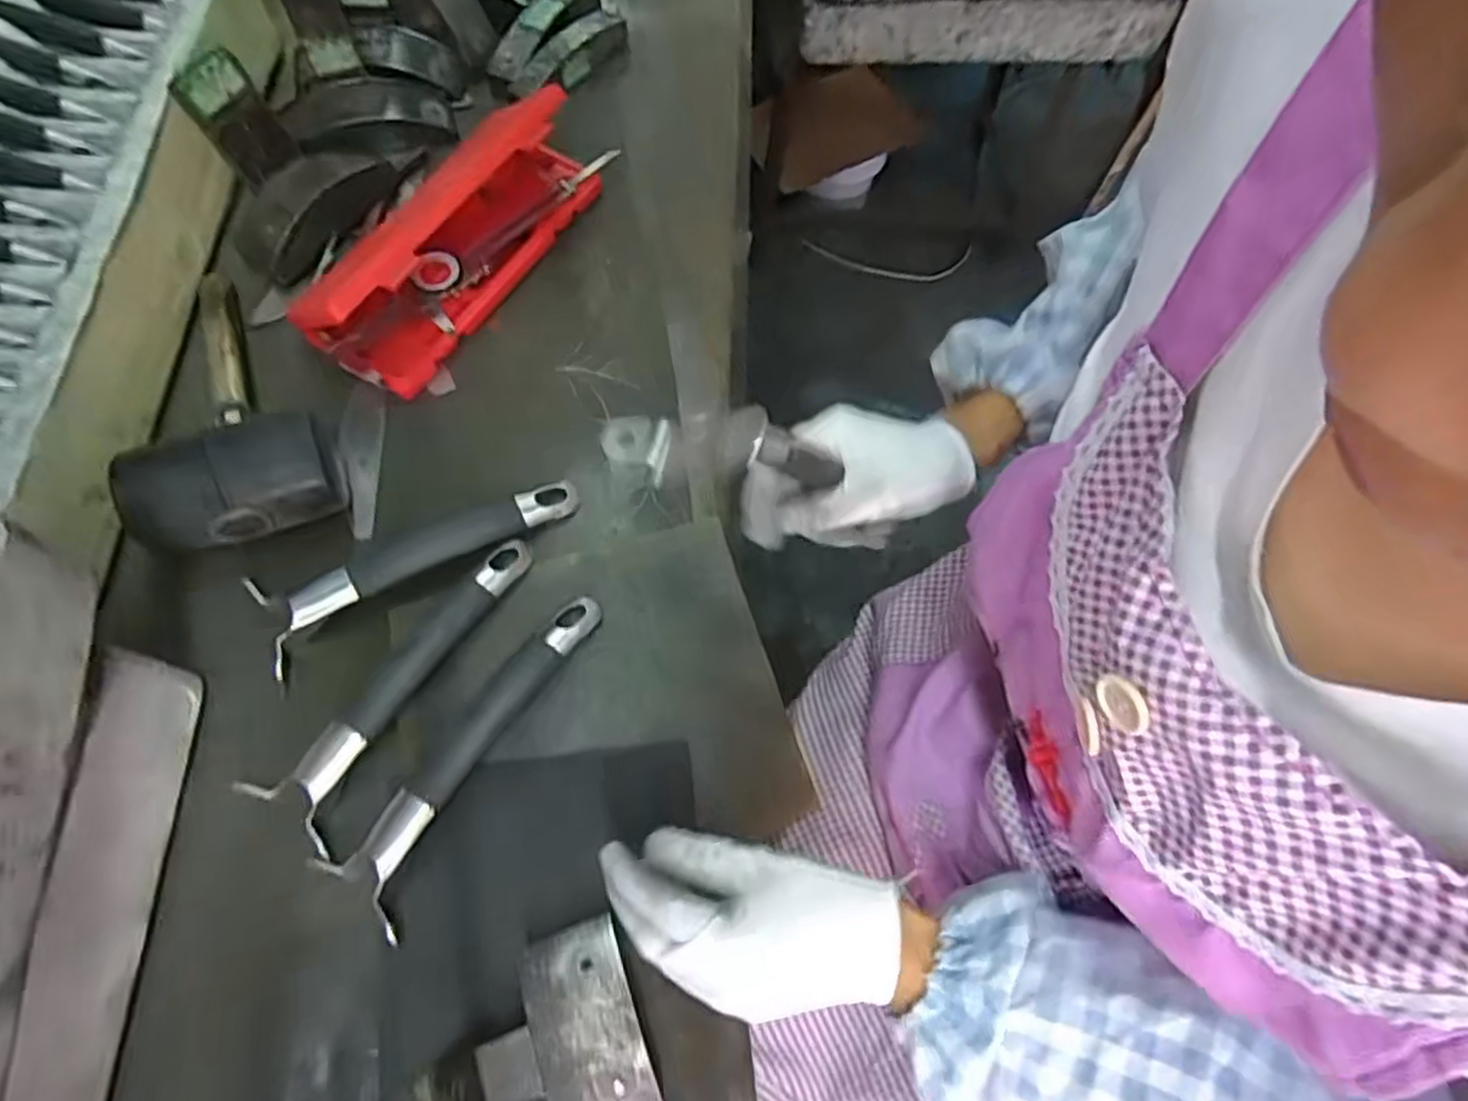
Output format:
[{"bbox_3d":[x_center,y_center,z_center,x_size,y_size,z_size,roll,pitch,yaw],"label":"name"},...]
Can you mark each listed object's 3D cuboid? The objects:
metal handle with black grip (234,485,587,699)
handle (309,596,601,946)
[{"bbox_3d":[-0.205,0.001,0.481,0.211,0.021,0.056,-29,71,-14],"label":"metal handle with black grip"},{"bbox_3d":[-0.149,0.112,0.438,0.056,0.024,0.208,33,69,11],"label":"handle"}]

